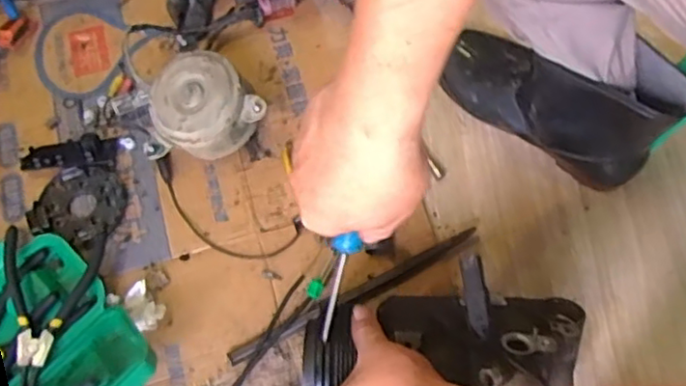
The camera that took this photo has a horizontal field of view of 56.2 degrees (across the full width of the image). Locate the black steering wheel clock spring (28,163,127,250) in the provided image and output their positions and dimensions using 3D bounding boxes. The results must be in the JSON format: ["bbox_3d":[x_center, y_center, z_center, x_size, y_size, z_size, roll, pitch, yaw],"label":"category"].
[{"bbox_3d":[-0.277,0.010,0.675,0.088,0.018,0.089,17,69,7],"label":"black steering wheel clock spring"}]

